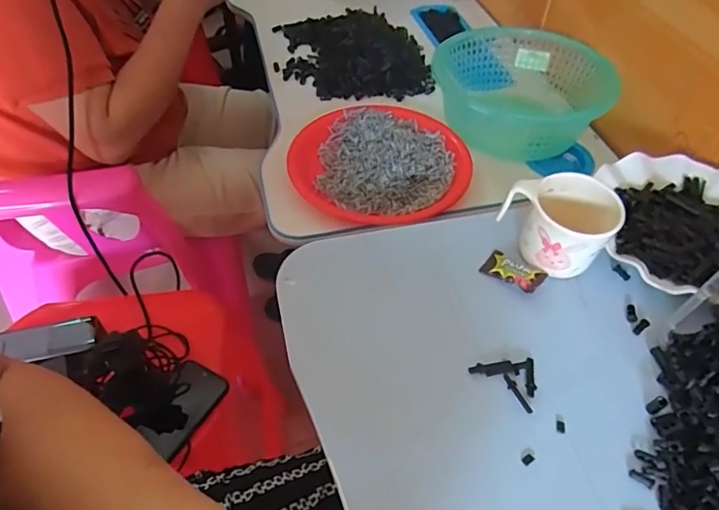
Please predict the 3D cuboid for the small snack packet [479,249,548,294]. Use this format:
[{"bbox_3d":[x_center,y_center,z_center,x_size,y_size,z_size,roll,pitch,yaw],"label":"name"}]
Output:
[{"bbox_3d":[0.142,0.014,0.470,0.054,0.011,0.029,28,55,21],"label":"small snack packet"}]

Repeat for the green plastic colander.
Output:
[{"bbox_3d":[0.220,-0.227,0.710,0.198,0.099,0.193,-4,50,-4],"label":"green plastic colander"}]

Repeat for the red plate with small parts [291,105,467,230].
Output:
[{"bbox_3d":[0.028,-0.122,0.662,0.217,0.036,0.228,1,50,-1],"label":"red plate with small parts"}]

